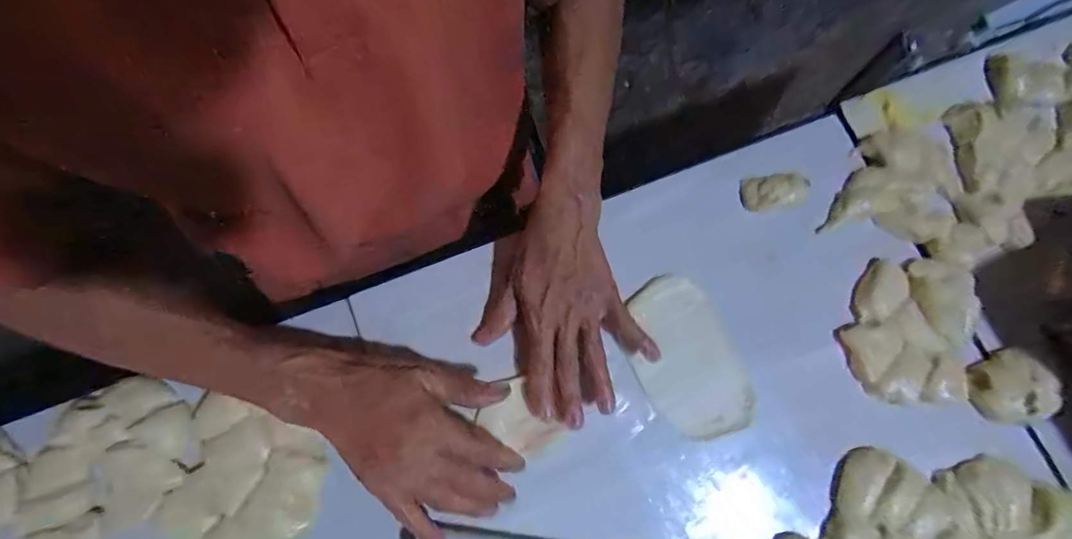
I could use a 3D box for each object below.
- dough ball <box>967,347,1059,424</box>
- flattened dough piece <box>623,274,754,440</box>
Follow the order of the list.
[{"bbox_3d":[0.399,0.098,0.411,0.062,0.032,0.055,-29,77,-10],"label":"dough ball"},{"bbox_3d":[0.128,0.075,0.424,0.084,0.013,0.135,-20,75,-8],"label":"flattened dough piece"}]

